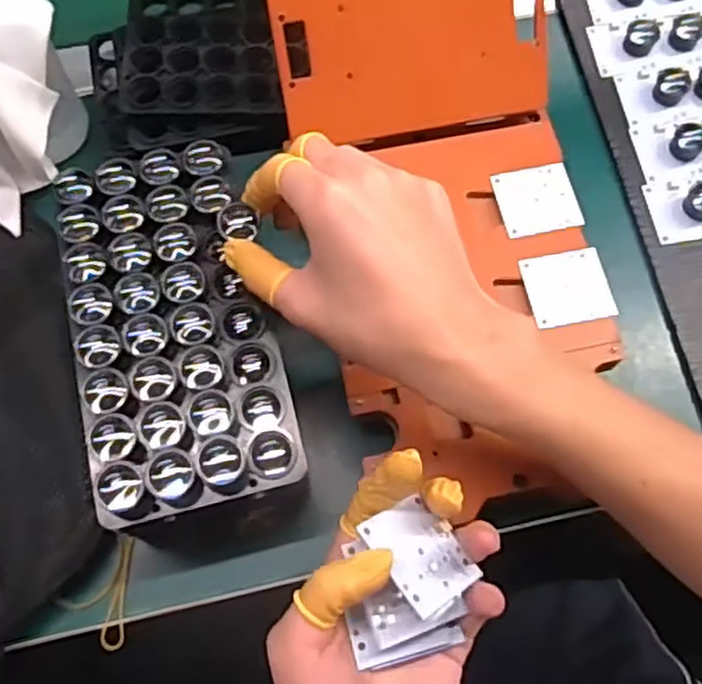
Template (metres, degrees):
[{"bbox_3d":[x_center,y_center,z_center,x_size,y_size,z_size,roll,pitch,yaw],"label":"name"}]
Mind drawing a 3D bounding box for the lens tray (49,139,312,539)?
[{"bbox_3d":[-0.090,-0.011,0.374,0.098,0.027,0.187,-11,70,-5],"label":"lens tray"}]

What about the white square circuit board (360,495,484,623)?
[{"bbox_3d":[0.032,0.093,0.322,0.042,0.004,0.044,-17,62,-42],"label":"white square circuit board"}]

